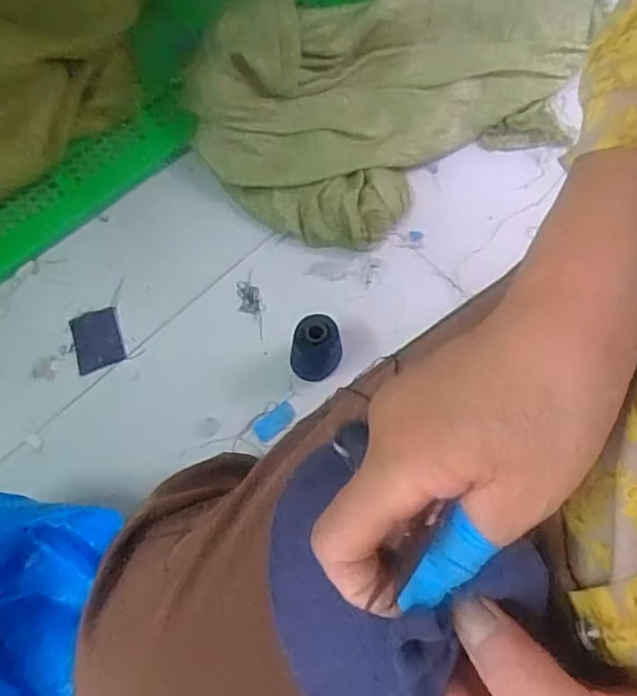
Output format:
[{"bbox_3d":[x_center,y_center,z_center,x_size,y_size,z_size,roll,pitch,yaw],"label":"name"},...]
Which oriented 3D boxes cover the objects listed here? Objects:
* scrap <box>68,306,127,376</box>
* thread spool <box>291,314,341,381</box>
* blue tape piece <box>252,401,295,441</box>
[{"bbox_3d":[-0.289,-0.011,0.847,0.062,0.007,0.077,-16,74,-4],"label":"scrap"},{"bbox_3d":[-0.003,-0.001,0.782,0.058,0.111,0.053,0,73,1],"label":"thread spool"},{"bbox_3d":[-0.055,0.092,0.815,0.056,0.005,0.031,-36,65,-11],"label":"blue tape piece"}]

